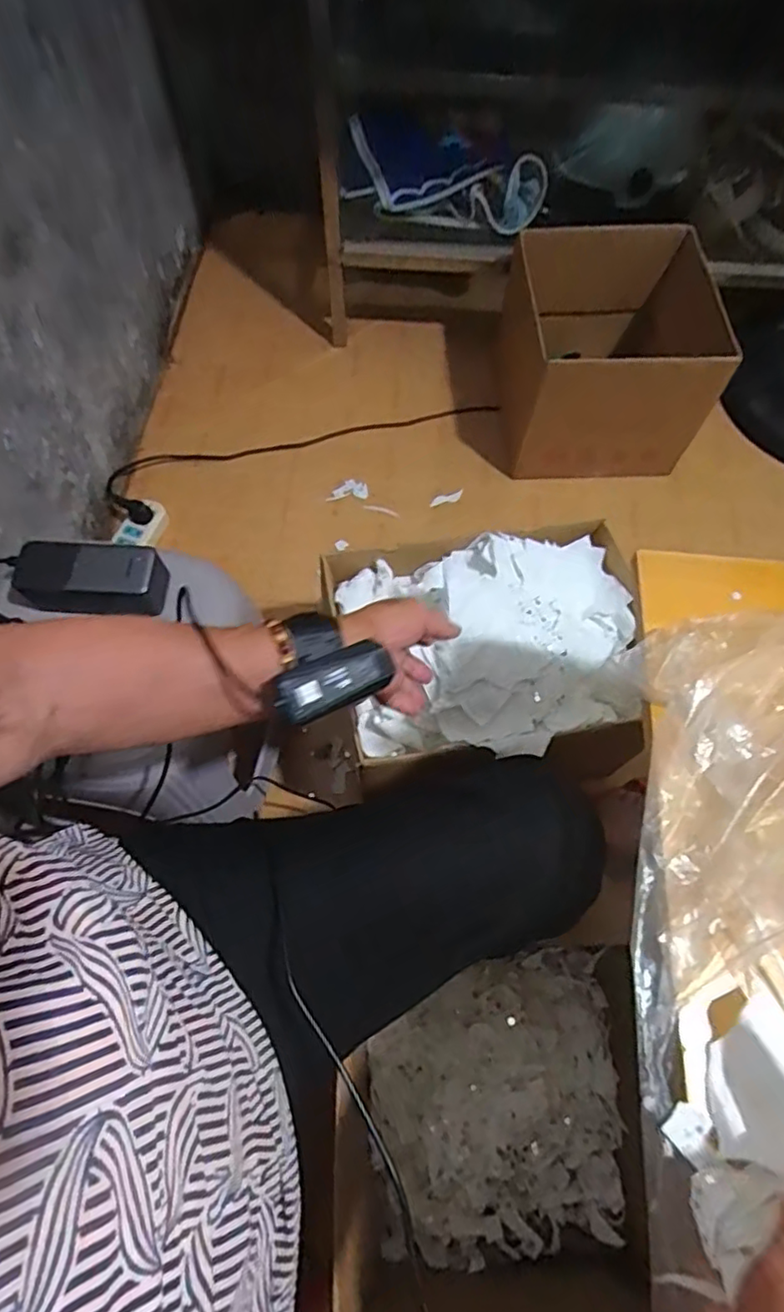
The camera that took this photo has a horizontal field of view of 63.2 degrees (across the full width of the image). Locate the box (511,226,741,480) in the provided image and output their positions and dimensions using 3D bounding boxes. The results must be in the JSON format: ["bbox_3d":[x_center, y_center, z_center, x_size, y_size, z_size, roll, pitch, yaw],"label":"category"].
[{"bbox_3d":[0.331,-0.468,1.016,0.274,0.248,0.269,-1,67,-1],"label":"box"}]

